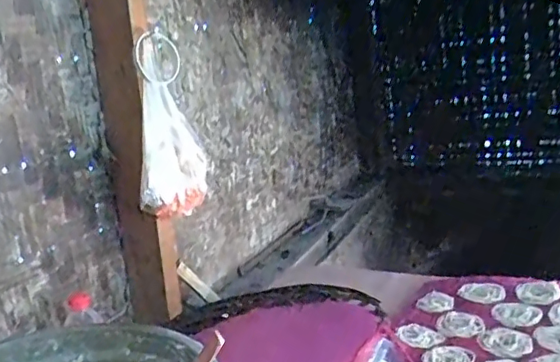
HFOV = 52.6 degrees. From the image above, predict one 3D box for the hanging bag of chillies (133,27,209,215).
[{"bbox_3d":[-0.199,-0.092,0.996,0.112,0.297,0.118,-8,14,-4],"label":"hanging bag of chillies"}]

